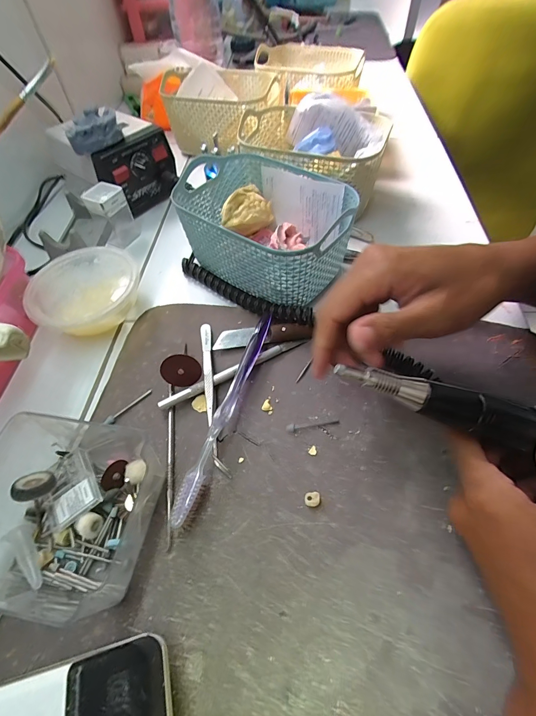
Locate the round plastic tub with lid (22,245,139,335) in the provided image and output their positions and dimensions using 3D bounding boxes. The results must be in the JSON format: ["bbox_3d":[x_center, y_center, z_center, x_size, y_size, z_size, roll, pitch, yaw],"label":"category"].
[{"bbox_3d":[-0.176,-0.061,0.335,0.101,0.040,0.102,-1,55,2],"label":"round plastic tub with lid"}]

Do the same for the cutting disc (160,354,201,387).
[{"bbox_3d":[-0.074,0.010,0.286,0.031,0.030,0.004,29,16,-18],"label":"cutting disc"}]

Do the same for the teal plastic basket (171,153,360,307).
[{"bbox_3d":[-0.005,-0.131,0.347,0.166,0.078,0.117,34,63,24],"label":"teal plastic basket"}]

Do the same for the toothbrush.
[{"bbox_3d":[-0.031,0.037,0.271,0.014,0.019,0.184,13,57,12],"label":"toothbrush"}]

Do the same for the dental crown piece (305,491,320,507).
[{"bbox_3d":[0.031,0.098,0.235,0.011,0.005,0.010,-1,55,2],"label":"dental crown piece"}]

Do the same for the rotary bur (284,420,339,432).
[{"bbox_3d":[0.036,0.053,0.266,0.042,0.005,0.006,-6,56,-1],"label":"rotary bur"}]

